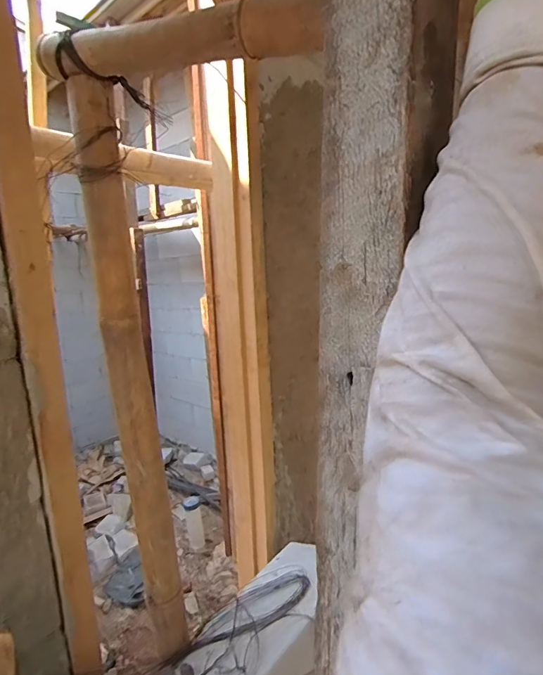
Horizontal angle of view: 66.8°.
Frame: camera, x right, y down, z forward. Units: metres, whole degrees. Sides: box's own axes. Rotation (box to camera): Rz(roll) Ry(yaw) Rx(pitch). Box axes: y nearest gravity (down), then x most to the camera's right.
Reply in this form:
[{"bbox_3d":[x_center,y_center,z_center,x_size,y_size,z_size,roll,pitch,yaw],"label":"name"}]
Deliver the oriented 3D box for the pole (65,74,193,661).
[{"bbox_3d":[-0.222,0.087,0.654,0.081,0.892,0.095,-8,11,-25],"label":"pole"}]

